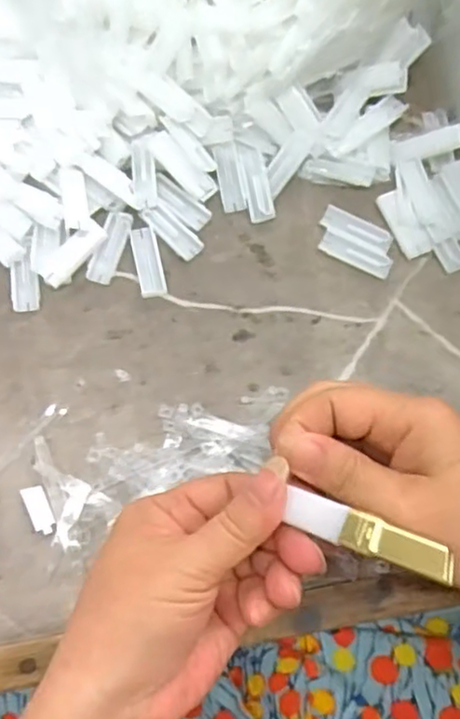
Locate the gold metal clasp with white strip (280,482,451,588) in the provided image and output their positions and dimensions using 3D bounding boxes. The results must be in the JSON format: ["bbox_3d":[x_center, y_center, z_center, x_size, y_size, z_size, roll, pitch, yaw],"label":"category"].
[{"bbox_3d":[0.048,0.063,0.241,0.064,0.004,0.013,15,71,36],"label":"gold metal clasp with white strip"}]

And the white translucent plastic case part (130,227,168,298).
[{"bbox_3d":[-0.046,-0.056,0.369,0.014,0.004,0.042,-12,74,-5],"label":"white translucent plastic case part"}]

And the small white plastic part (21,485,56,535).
[{"bbox_3d":[-0.094,0.074,0.328,0.011,0.004,0.025,-23,75,-8],"label":"small white plastic part"}]

